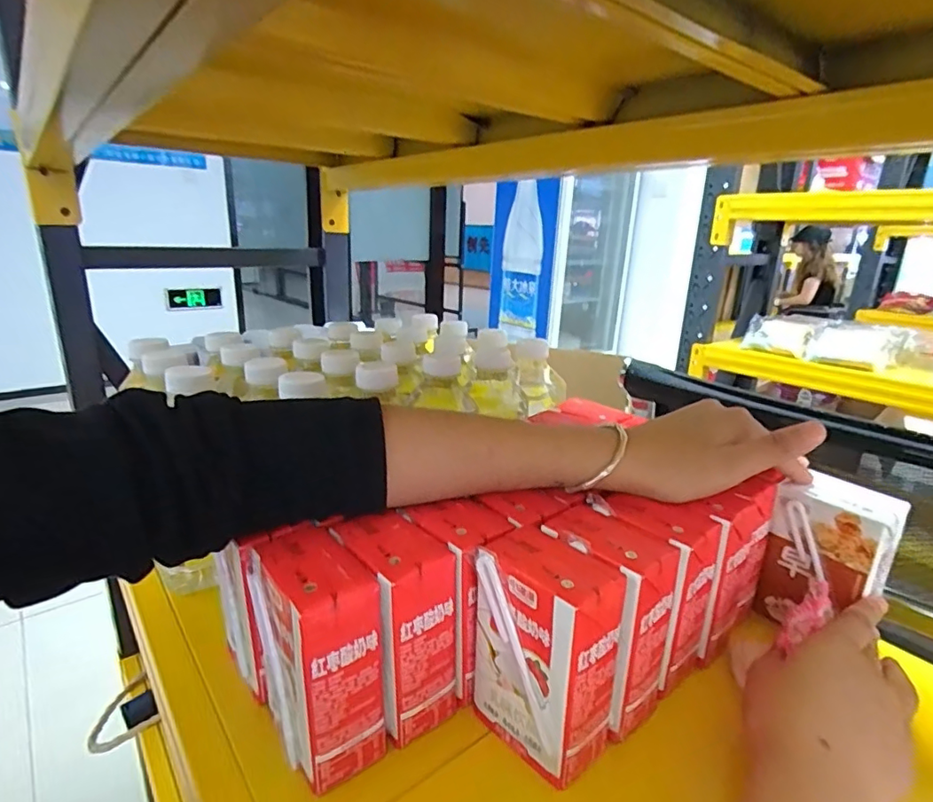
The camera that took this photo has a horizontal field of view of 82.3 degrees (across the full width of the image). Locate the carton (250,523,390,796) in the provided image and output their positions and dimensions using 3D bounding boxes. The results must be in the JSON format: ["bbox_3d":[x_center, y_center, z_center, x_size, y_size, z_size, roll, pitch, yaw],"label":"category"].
[{"bbox_3d":[-0.077,0.130,0.274,0.043,0.108,0.072,-13,24,-40],"label":"carton"}]

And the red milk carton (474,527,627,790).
[{"bbox_3d":[0.040,0.130,0.279,0.042,0.107,0.071,-14,24,-41],"label":"red milk carton"}]

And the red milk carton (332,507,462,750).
[{"bbox_3d":[-0.041,0.124,0.297,0.046,0.108,0.066,-13,23,-39],"label":"red milk carton"}]

